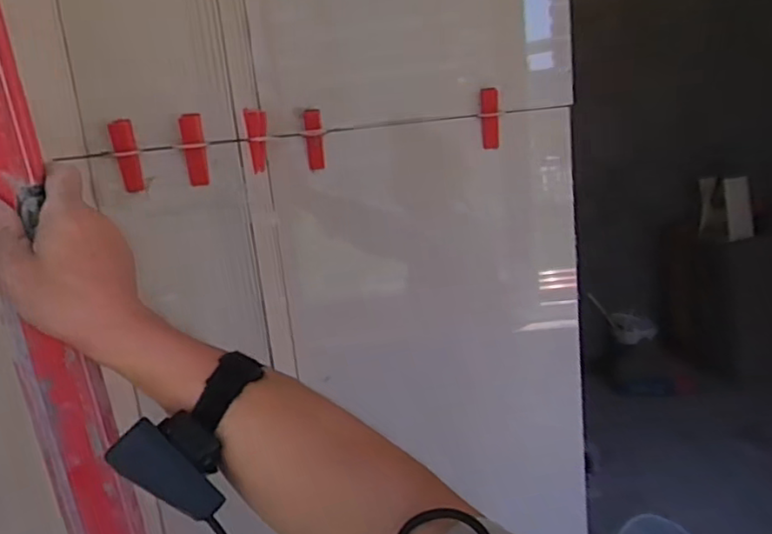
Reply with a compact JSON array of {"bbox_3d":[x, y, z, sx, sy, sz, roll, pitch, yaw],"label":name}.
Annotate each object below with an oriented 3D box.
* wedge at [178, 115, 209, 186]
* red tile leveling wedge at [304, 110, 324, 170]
[{"bbox_3d":[-0.207,-0.126,0.680,0.023,0.075,0.020,-9,13,-14],"label":"wedge"},{"bbox_3d":[-0.092,-0.165,0.809,0.021,0.074,0.021,-7,13,-6],"label":"red tile leveling wedge"}]

